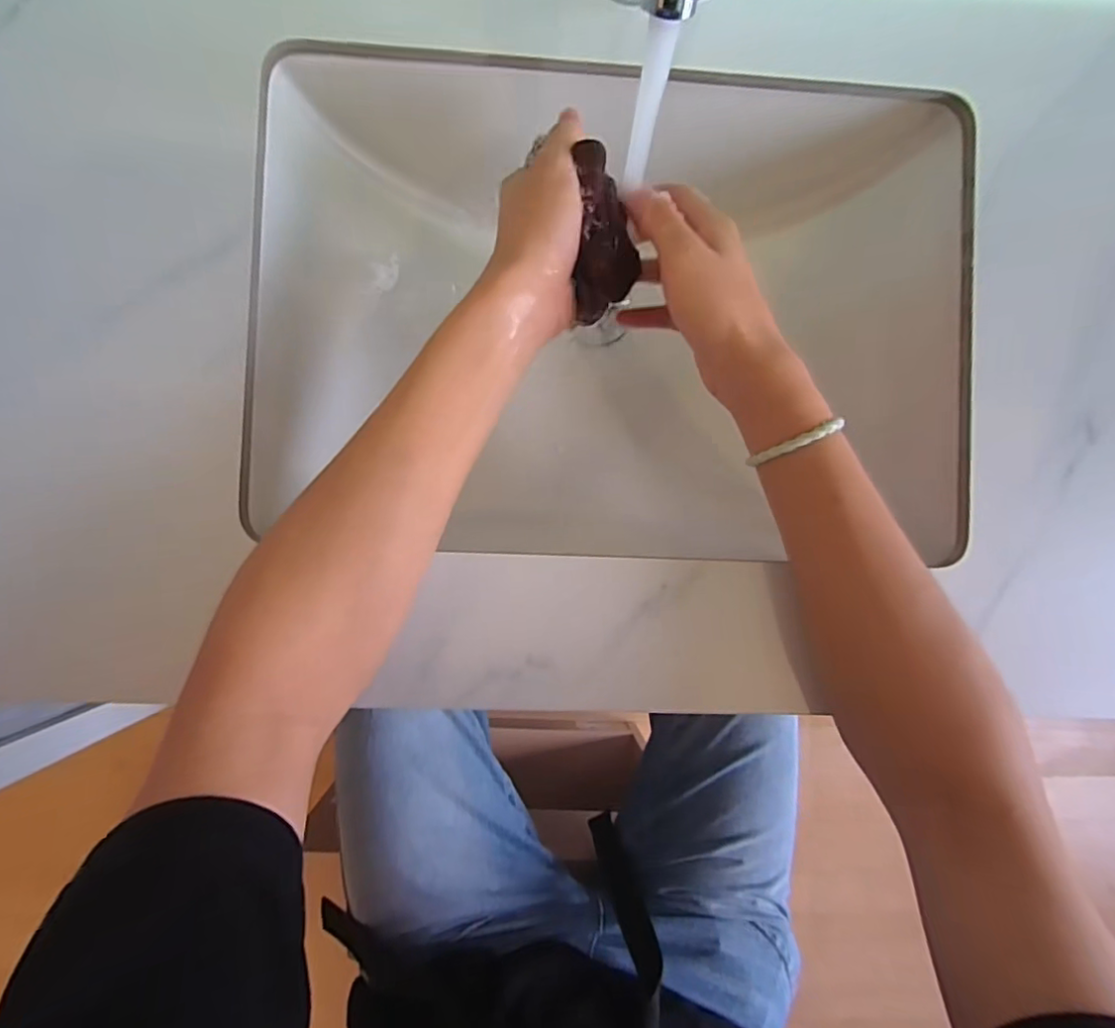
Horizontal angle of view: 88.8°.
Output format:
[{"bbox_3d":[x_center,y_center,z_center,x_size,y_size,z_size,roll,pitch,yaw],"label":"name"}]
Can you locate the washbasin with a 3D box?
[{"bbox_3d":[0.036,-0.134,0.416,0.451,0.125,0.319,1,88,-2],"label":"washbasin"}]

